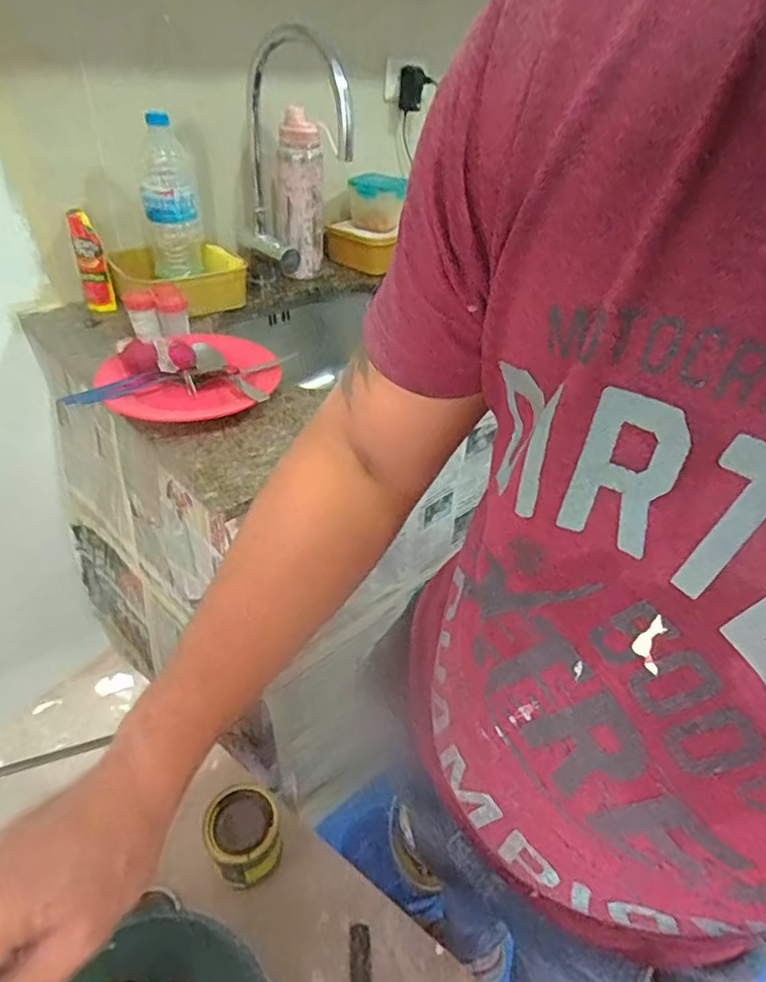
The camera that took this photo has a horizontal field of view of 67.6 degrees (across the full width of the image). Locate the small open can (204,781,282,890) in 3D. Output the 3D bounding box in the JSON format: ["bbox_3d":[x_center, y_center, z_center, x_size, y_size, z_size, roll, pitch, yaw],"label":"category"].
[{"bbox_3d":[-0.142,0.352,0.584,0.072,0.077,0.074,-13,42,-20],"label":"small open can"}]

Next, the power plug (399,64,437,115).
[{"bbox_3d":[0.058,-0.815,1.160,0.048,0.075,0.033,30,44,29],"label":"power plug"}]

